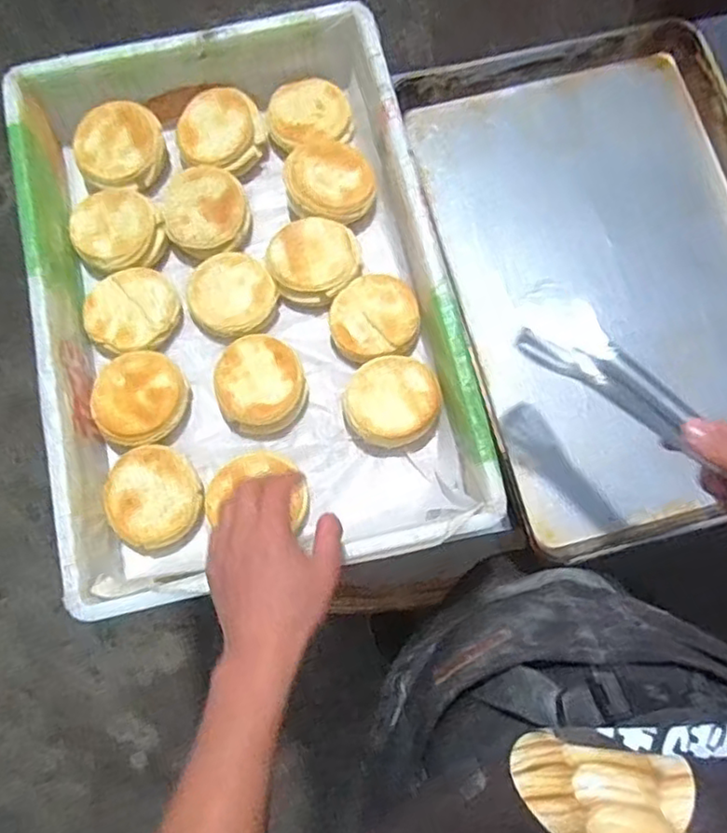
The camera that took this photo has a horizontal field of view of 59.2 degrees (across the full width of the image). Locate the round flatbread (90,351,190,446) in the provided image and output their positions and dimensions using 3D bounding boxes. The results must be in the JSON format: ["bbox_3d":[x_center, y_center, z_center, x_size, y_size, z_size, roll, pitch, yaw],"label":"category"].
[{"bbox_3d":[-0.243,-0.019,0.690,0.093,0.040,0.101,0,78,0],"label":"round flatbread"}]

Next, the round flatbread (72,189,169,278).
[{"bbox_3d":[-0.280,-0.216,0.729,0.100,0.024,0.099,0,78,0],"label":"round flatbread"}]

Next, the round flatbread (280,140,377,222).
[{"bbox_3d":[-0.038,-0.269,0.731,0.099,0.023,0.096,-12,78,-3],"label":"round flatbread"}]

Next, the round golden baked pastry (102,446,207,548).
[{"bbox_3d":[-0.214,0.082,0.658,0.087,0.032,0.098,-17,78,-4],"label":"round golden baked pastry"}]

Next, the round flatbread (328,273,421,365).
[{"bbox_3d":[0.011,-0.111,0.712,0.095,0.023,0.095,-10,78,-2],"label":"round flatbread"}]

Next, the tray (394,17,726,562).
[{"bbox_3d":[0.296,-0.169,0.752,0.400,0.047,0.591,-13,78,-3],"label":"tray"}]

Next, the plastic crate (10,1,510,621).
[{"bbox_3d":[-0.126,-0.127,0.694,0.400,0.119,0.580,-12,78,-3],"label":"plastic crate"}]

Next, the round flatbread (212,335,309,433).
[{"bbox_3d":[-0.111,-0.035,0.693,0.092,0.036,0.097,0,78,0],"label":"round flatbread"}]

